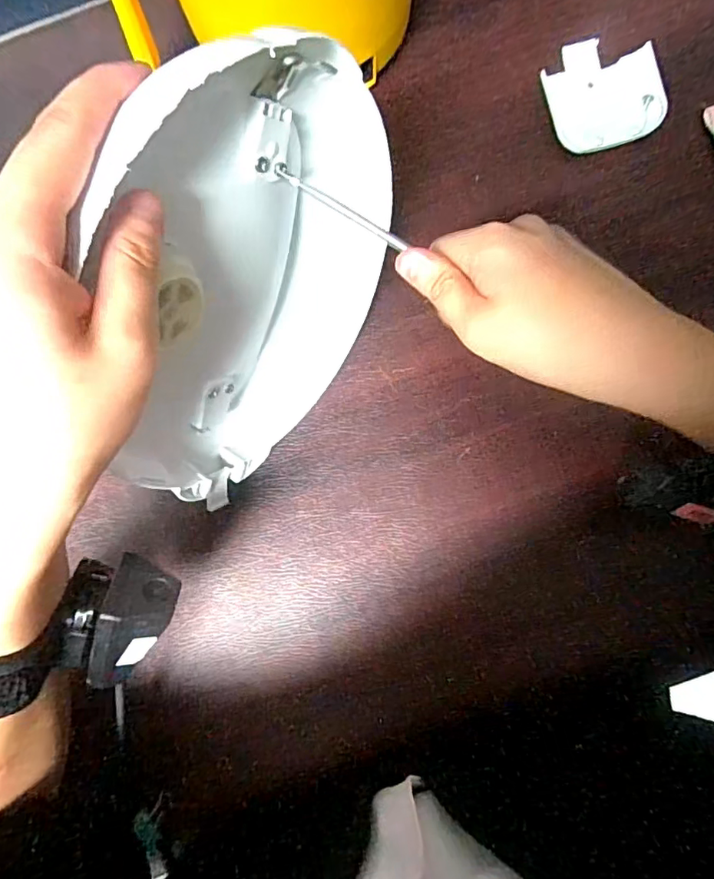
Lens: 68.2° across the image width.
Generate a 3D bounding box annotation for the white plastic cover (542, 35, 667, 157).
[{"bbox_3d":[0.172,-0.245,0.372,0.077,0.011,0.083,-15,81,1],"label":"white plastic cover"}]

